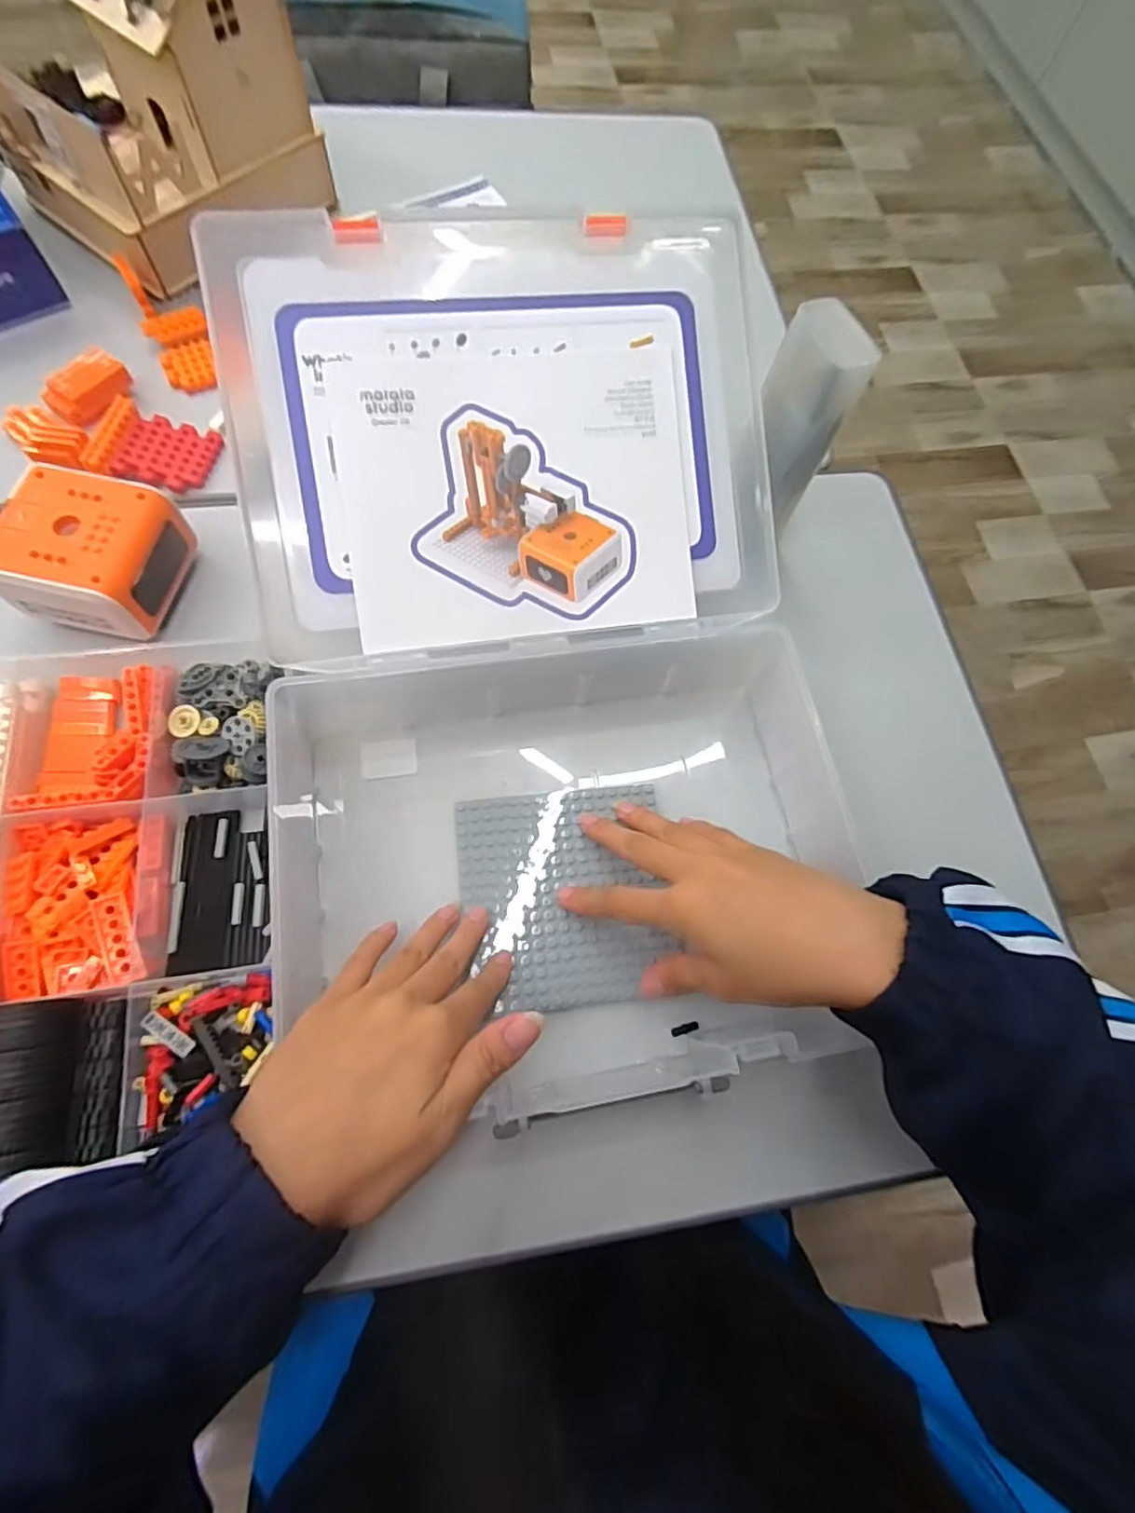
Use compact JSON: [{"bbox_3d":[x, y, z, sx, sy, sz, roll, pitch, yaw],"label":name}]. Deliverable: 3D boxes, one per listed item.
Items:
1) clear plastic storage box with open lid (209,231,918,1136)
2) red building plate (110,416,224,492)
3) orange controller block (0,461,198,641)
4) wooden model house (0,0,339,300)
[{"bbox_3d":[-0.010,-0.062,0.365,0.314,0.170,0.447,-7,71,-5],"label":"clear plastic storage box with open lid"},{"bbox_3d":[-0.294,-0.224,0.474,0.056,0.005,0.060,16,67,-16],"label":"red building plate"},{"bbox_3d":[-0.304,-0.130,0.409,0.086,0.048,0.090,12,70,2],"label":"orange controller block"},{"bbox_3d":[-0.328,-0.517,0.490,0.160,0.143,0.201,40,73,11],"label":"wooden model house"}]

